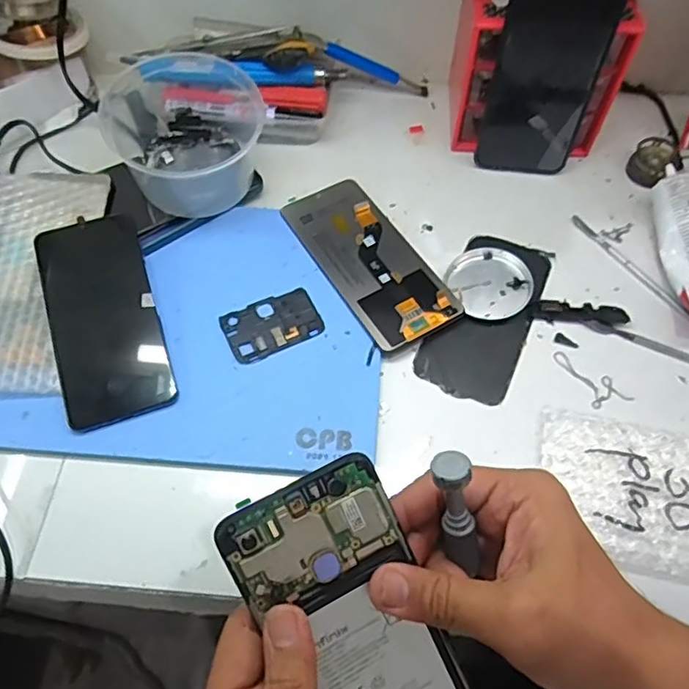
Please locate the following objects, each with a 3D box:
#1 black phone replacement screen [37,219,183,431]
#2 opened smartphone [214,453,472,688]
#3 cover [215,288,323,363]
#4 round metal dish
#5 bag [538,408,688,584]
[{"bbox_3d":[-0.172,-0.022,0.416,0.073,0.007,0.159,-17,72,-13],"label":"black phone replacement screen"},{"bbox_3d":[0.009,0.136,0.268,0.071,0.009,0.164,-27,102,-13],"label":"opened smartphone"},{"bbox_3d":[-0.053,-0.016,0.429,0.068,0.004,0.047,-23,64,-12],"label":"cover"},{"bbox_3d":[0.113,-0.048,0.454,0.058,0.013,0.064,-21,63,-10],"label":"round metal dish"},{"bbox_3d":[0.213,0.100,0.369,0.171,0.016,0.095,10,62,6],"label":"bag"}]

